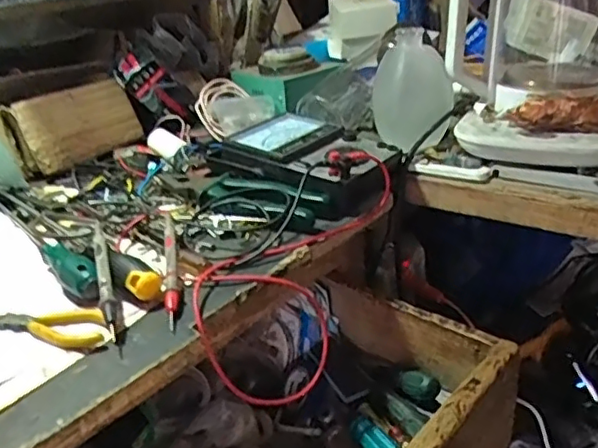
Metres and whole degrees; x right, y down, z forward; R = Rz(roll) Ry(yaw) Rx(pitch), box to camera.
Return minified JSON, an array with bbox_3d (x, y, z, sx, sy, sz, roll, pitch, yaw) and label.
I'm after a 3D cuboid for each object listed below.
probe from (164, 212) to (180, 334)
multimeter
[{"bbox_3d":[-0.107,0.033,0.506,0.011,0.010,0.148,-9,38,-7],"label":"probe"},{"bbox_3d":[0.016,-0.078,0.645,0.166,0.038,0.116,17,34,39],"label":"multimeter"}]

